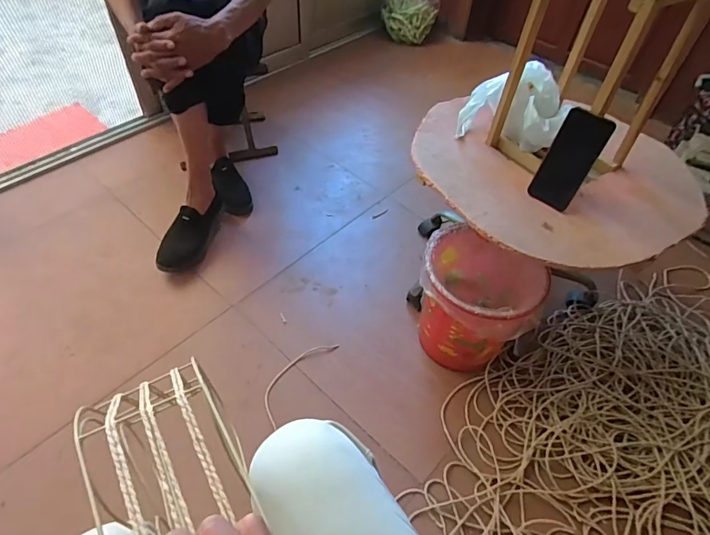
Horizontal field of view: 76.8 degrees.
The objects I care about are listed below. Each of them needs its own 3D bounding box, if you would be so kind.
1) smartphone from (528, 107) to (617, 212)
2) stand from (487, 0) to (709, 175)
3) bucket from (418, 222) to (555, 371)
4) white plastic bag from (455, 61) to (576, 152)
[{"bbox_3d":[0.357,-0.178,0.749,0.075,0.160,0.013,35,41,23],"label":"smartphone"},{"bbox_3d":[0.409,-0.340,0.780,0.206,0.334,0.195,-21,55,-20],"label":"stand"},{"bbox_3d":[0.266,0.082,0.991,0.237,0.265,0.234,2,51,-3],"label":"bucket"},{"bbox_3d":[0.314,-0.307,0.878,0.191,0.136,0.126,32,55,20],"label":"white plastic bag"}]

